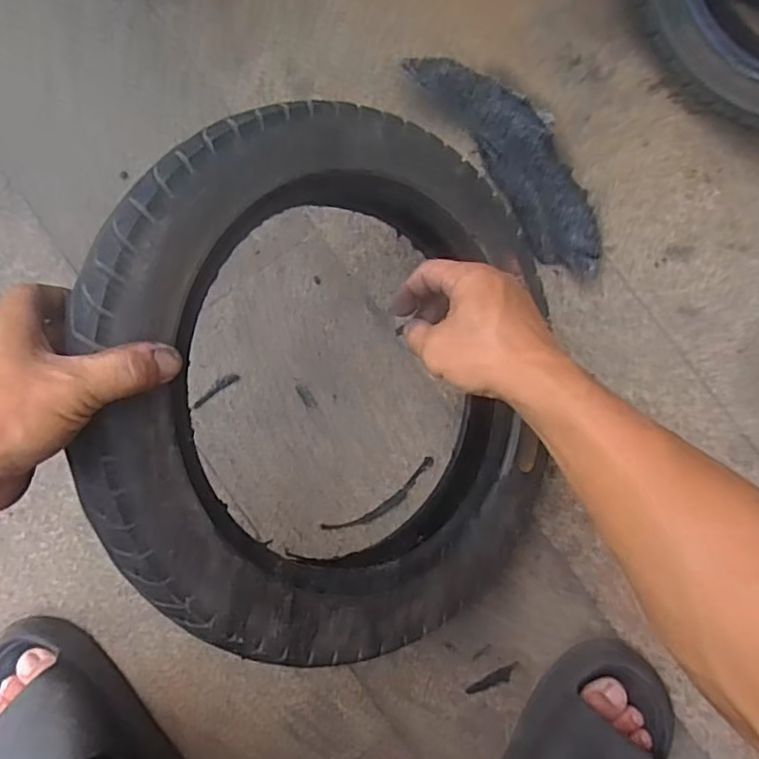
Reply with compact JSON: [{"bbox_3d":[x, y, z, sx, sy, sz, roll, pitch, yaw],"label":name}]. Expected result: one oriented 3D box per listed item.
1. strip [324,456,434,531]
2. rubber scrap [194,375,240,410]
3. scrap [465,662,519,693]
[{"bbox_3d":[0.002,0.108,0.553,0.112,0.005,0.021,-32,85,-4],"label":"strip"},{"bbox_3d":[-0.147,0.009,0.562,0.047,0.004,0.010,-35,85,-4],"label":"rubber scrap"},{"bbox_3d":[0.098,0.258,0.540,0.049,0.004,0.013,-22,84,-3],"label":"scrap"}]

